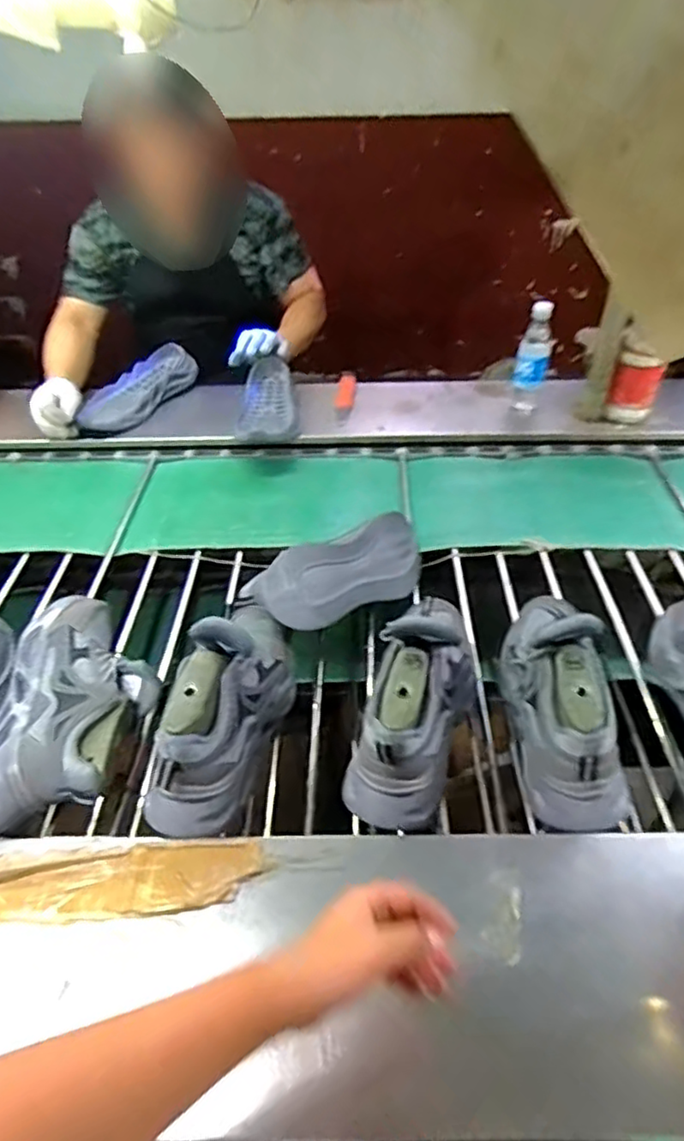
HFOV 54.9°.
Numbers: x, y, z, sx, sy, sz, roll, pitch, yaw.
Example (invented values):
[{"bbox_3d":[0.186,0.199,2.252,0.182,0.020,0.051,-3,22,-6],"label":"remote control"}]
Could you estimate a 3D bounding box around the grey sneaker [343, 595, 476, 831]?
[{"bbox_3d":[0.094,0.128,0.743,0.087,0.138,0.281,14,45,18],"label":"grey sneaker"}]

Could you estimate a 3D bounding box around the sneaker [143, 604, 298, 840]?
[{"bbox_3d":[-0.129,0.138,0.748,0.096,0.133,0.294,7,43,11],"label":"sneaker"}]

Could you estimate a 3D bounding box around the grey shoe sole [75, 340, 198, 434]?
[{"bbox_3d":[-0.415,-0.370,1.363,0.105,0.074,0.310,17,46,21],"label":"grey shoe sole"}]

